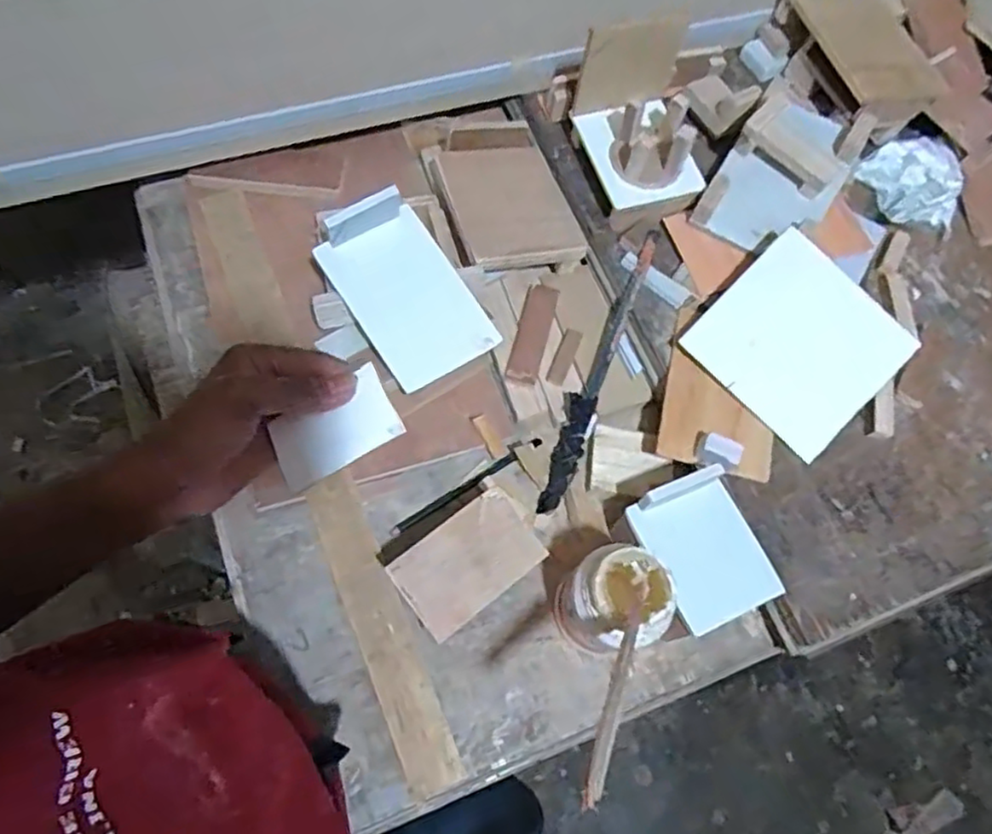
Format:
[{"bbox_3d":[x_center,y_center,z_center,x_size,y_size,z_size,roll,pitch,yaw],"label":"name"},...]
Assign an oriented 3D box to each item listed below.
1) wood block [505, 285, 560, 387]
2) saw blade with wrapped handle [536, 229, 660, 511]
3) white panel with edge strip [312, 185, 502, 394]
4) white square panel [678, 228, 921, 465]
[{"bbox_3d":[0.037,-0.085,0.691,0.032,0.013,0.110,16,67,1],"label":"wood block"},{"bbox_3d":[0.099,-0.048,0.665,0.032,0.025,0.296,21,80,7],"label":"saw blade with wrapped handle"},{"bbox_3d":[-0.084,-0.115,0.616,0.103,0.037,0.167,-33,88,-4],"label":"white panel with edge strip"},{"bbox_3d":[0.287,-0.068,0.639,0.164,0.005,0.153,45,92,2],"label":"white square panel"}]

